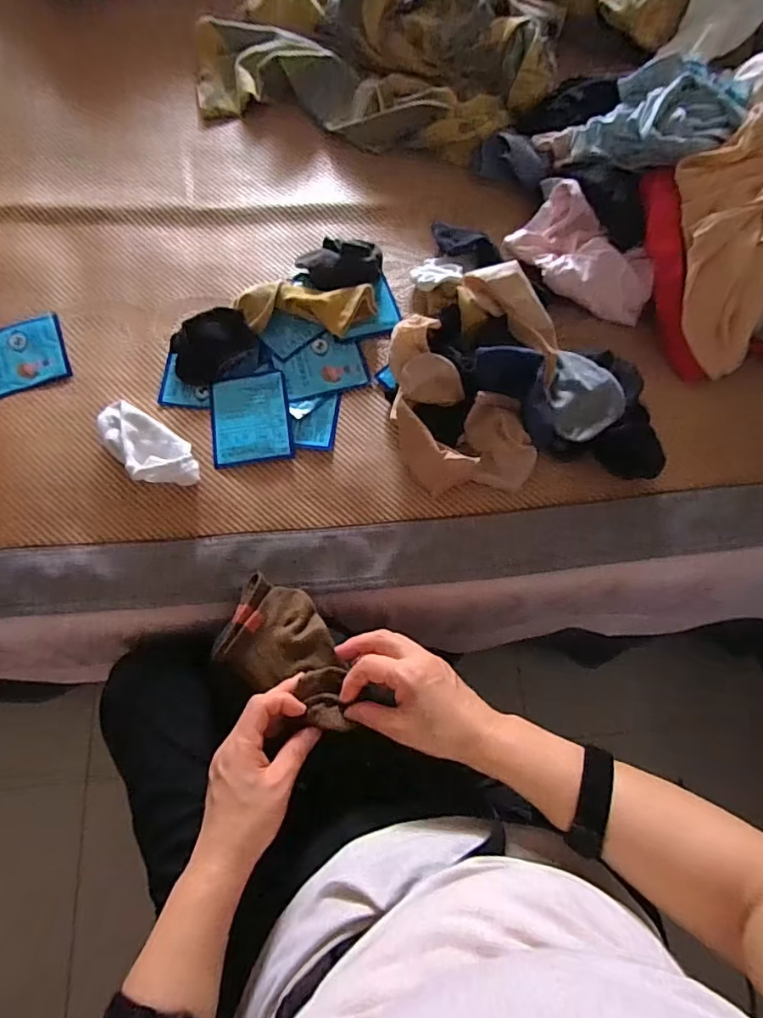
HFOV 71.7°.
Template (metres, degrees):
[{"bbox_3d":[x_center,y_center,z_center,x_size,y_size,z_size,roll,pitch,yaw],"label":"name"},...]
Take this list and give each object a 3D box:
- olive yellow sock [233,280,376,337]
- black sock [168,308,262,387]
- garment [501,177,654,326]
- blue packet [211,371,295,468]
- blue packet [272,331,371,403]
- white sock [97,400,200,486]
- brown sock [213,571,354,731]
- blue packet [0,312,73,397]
[{"bbox_3d":[-0.088,-0.233,0.618,0.158,0.033,0.055,4,71,-1],"label":"olive yellow sock"},{"bbox_3d":[-0.190,-0.184,0.600,0.093,0.035,0.068,-18,73,-8],"label":"black sock"},{"bbox_3d":[0.247,-0.309,0.638,0.186,0.047,0.125,36,74,9],"label":"garment"},{"bbox_3d":[-0.145,-0.102,0.591,0.085,0.008,0.104,-7,72,-5],"label":"blue packet"},{"bbox_3d":[-0.070,-0.166,0.615,0.096,0.004,0.075,-18,73,-12],"label":"blue packet"},{"bbox_3d":[-0.249,-0.067,0.561,0.062,0.038,0.123,-42,78,-14],"label":"white sock"},{"bbox_3d":[-0.081,0.131,0.489,0.139,0.046,0.097,28,73,7],"label":"brown sock"},{"bbox_3d":[-0.415,-0.173,0.601,0.104,0.010,0.093,-21,74,-9],"label":"blue packet"}]

